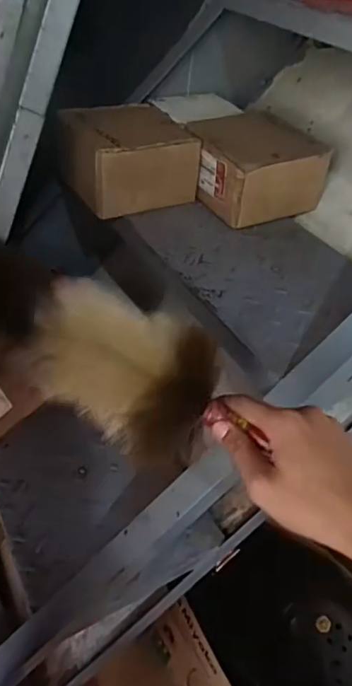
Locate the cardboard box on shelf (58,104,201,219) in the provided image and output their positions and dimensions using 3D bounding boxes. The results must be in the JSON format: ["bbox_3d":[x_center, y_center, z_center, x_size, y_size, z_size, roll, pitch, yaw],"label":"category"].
[{"bbox_3d":[-0.071,-0.287,0.750,0.186,0.109,0.131,-21,48,-26],"label":"cardboard box on shelf"}]

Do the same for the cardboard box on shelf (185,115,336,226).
[{"bbox_3d":[0.126,-0.287,0.781,0.185,0.106,0.171,-18,46,-23],"label":"cardboard box on shelf"}]

